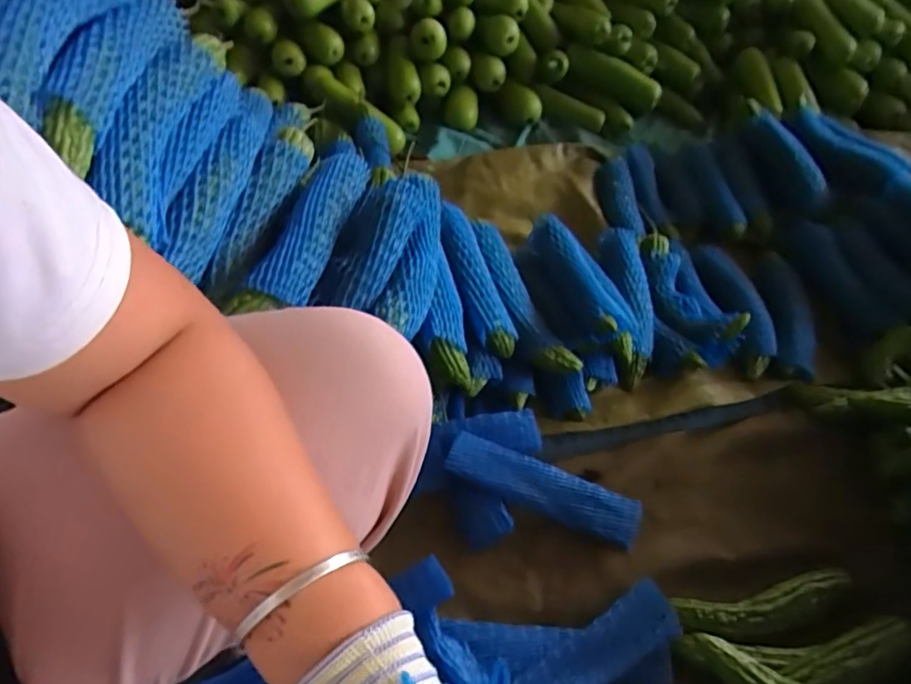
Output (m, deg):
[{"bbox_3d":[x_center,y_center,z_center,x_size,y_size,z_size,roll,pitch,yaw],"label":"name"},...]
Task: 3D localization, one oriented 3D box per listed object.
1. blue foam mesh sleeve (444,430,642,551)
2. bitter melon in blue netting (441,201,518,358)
[{"bbox_3d":[0.105,0.174,0.684,0.234,0.010,0.059,22,67,2],"label":"blue foam mesh sleeve"},{"bbox_3d":[0.021,-0.093,0.786,0.062,0.048,0.237,-13,66,-15],"label":"bitter melon in blue netting"}]

